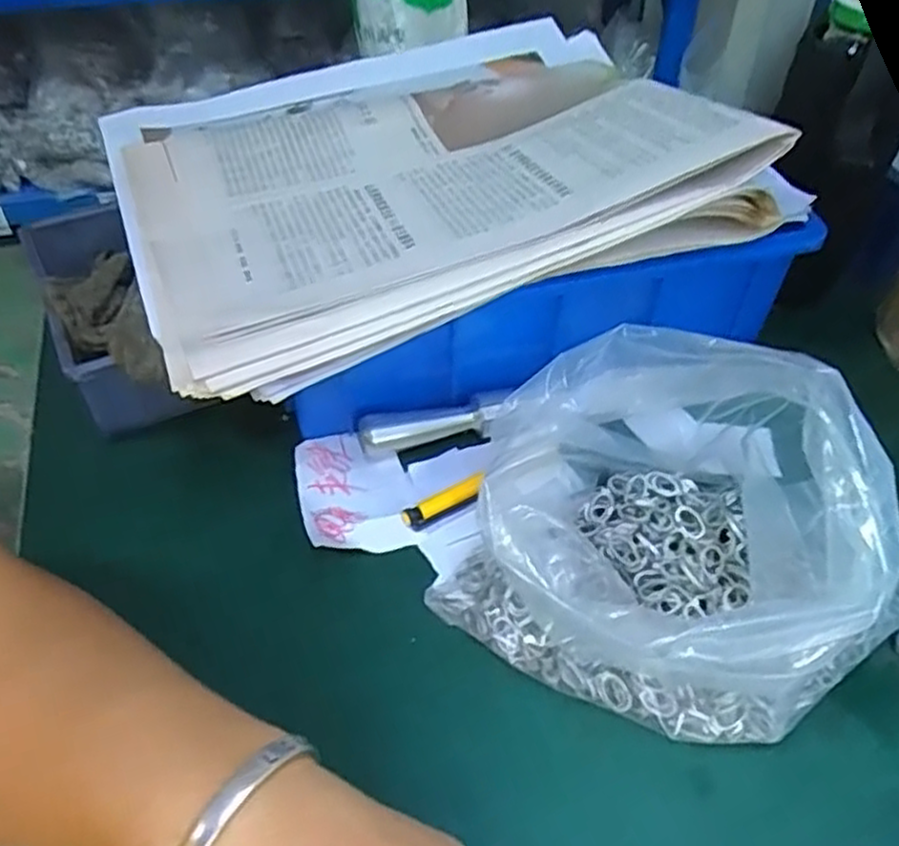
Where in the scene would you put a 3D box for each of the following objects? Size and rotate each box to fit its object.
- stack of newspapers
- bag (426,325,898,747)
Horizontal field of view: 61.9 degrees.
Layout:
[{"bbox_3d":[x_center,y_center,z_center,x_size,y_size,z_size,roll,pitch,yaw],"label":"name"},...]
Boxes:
[{"bbox_3d":[-0.016,-0.149,0.393,0.307,0.046,0.265,-18,49,-16],"label":"stack of newspapers"},{"bbox_3d":[0.097,0.037,0.297,0.193,0.089,0.138,8,47,9],"label":"bag"}]

